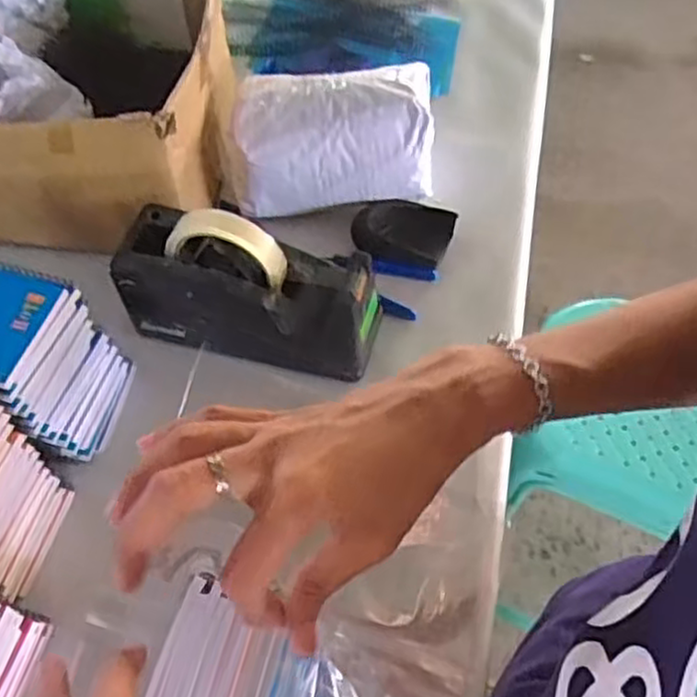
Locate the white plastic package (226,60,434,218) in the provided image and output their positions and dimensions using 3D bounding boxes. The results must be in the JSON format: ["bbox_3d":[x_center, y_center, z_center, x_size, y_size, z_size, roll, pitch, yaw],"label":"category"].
[{"bbox_3d":[-0.018,-0.194,0.687,0.185,0.099,0.106,-4,56,-1],"label":"white plastic package"}]

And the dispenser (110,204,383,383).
[{"bbox_3d":[-0.079,-0.051,0.590,0.201,0.122,0.076,11,57,10],"label":"dispenser"}]

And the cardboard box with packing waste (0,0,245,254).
[{"bbox_3d":[-0.260,-0.230,0.686,0.304,0.167,0.255,3,56,4],"label":"cardboard box with packing waste"}]

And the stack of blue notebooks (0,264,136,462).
[{"bbox_3d":[-0.258,0.009,0.548,0.137,0.128,0.097,16,58,12],"label":"stack of blue notebooks"}]

